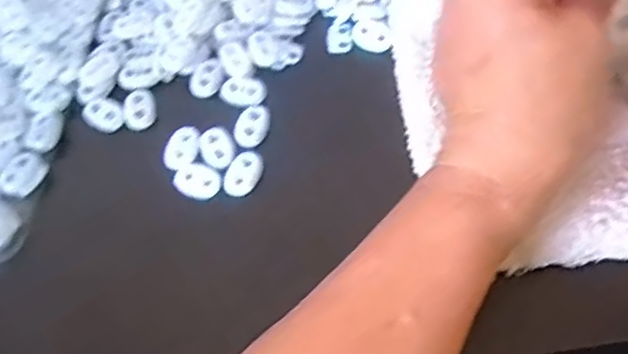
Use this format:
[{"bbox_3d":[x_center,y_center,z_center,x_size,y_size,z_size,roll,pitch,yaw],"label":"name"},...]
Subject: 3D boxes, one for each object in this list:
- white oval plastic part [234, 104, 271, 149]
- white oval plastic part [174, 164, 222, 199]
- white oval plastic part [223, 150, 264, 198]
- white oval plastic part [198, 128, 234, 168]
[{"bbox_3d":[-0.031,-0.027,0.334,0.017,0.004,0.026,9,62,9],"label":"white oval plastic part"},{"bbox_3d":[-0.056,0.002,0.323,0.023,0.004,0.016,12,62,11],"label":"white oval plastic part"},{"bbox_3d":[-0.034,-0.002,0.322,0.017,0.004,0.024,14,63,12],"label":"white oval plastic part"},{"bbox_3d":[-0.048,-0.015,0.329,0.016,0.004,0.023,-21,61,-7],"label":"white oval plastic part"}]

